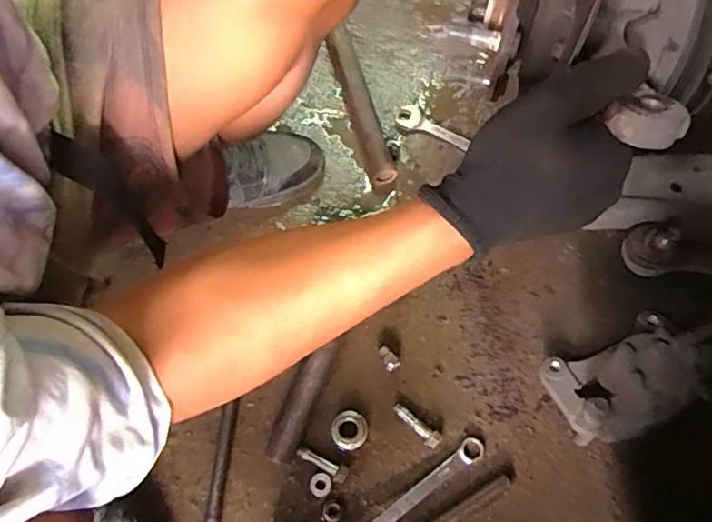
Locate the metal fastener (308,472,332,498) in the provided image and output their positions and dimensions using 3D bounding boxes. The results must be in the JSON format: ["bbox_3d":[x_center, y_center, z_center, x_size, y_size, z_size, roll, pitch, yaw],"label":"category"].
[{"bbox_3d":[-0.038,0.243,0.603,0.023,0.005,0.025,23,71,10],"label":"metal fastener"}]

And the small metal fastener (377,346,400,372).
[{"bbox_3d":[0.038,0.113,0.648,0.018,0.019,0.028,-31,71,-10],"label":"small metal fastener"}]

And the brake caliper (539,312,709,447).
[{"bbox_3d":[0.269,0.124,0.566,0.120,0.099,0.098,-19,69,-6],"label":"brake caliper"}]

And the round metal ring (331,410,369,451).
[{"bbox_3d":[-0.007,0.188,0.622,0.040,0.015,0.041,0,68,1],"label":"round metal ring"}]

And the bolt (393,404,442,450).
[{"bbox_3d":[0.067,0.182,0.619,0.062,0.014,0.018,38,74,15],"label":"bolt"}]

